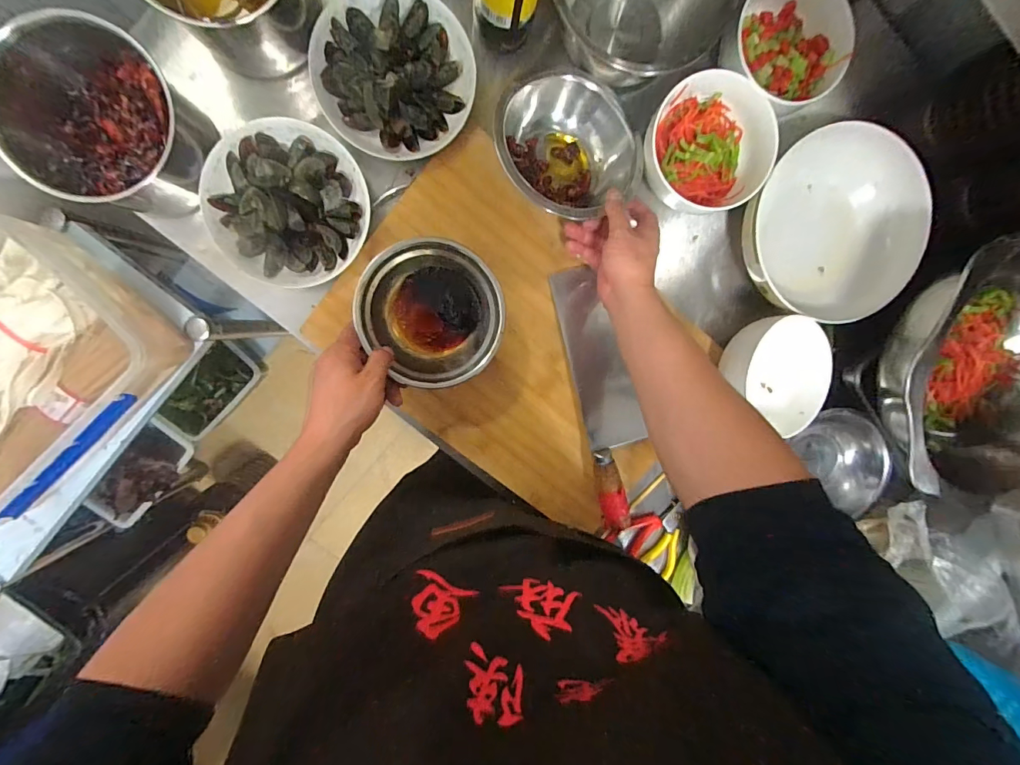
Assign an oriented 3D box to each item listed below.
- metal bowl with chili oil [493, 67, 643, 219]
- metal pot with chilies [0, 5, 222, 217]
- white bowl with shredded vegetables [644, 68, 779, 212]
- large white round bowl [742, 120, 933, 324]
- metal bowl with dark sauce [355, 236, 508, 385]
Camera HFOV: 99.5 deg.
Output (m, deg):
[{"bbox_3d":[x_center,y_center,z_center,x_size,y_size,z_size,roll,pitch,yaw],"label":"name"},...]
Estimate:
[{"bbox_3d":[0.065,-0.267,0.494,0.169,0.077,0.122,35,93,-9],"label":"metal bowl with chili oil"},{"bbox_3d":[-0.394,-0.258,0.423,0.139,0.114,0.150,-1,98,-6],"label":"metal pot with chilies"},{"bbox_3d":[0.226,-0.280,0.513,0.145,0.065,0.142,-1,98,-6],"label":"white bowl with shredded vegetables"},{"bbox_3d":[0.409,-0.193,0.554,0.219,0.094,0.217,-1,98,-6],"label":"large white round bowl"},{"bbox_3d":[-0.080,-0.076,0.462,0.137,0.052,0.150,-1,98,-6],"label":"metal bowl with dark sauce"}]

